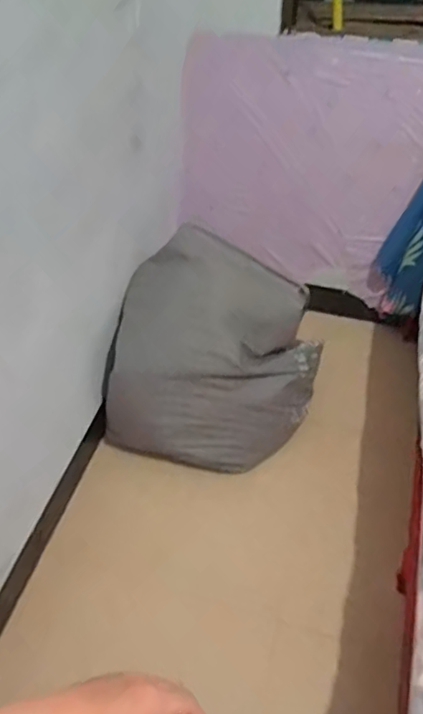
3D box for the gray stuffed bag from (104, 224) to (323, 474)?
[{"bbox_3d":[0.019,-0.001,1.551,0.548,0.459,0.426,11,47,10],"label":"gray stuffed bag"}]

